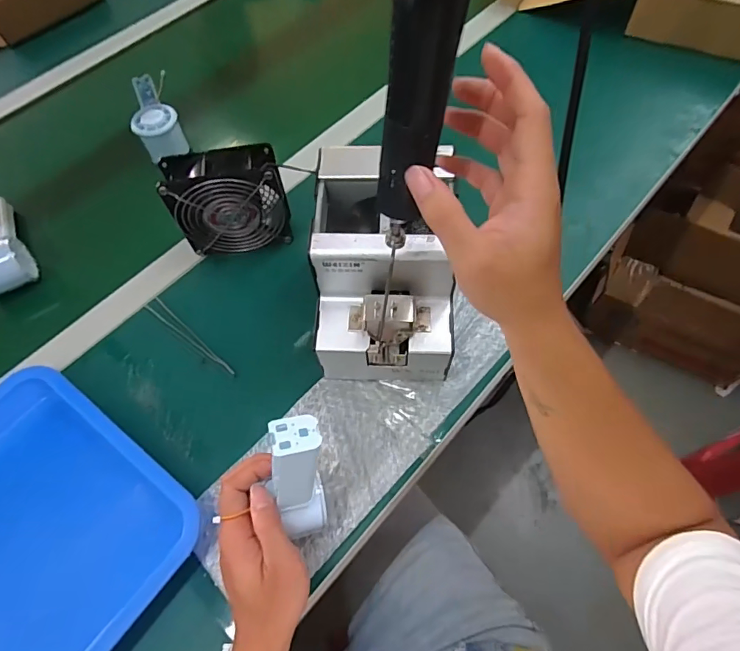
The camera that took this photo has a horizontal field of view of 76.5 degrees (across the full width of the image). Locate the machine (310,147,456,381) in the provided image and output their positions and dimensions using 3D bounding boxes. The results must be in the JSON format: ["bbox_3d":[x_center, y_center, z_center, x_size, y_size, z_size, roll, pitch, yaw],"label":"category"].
[{"bbox_3d":[0.015,-0.045,0.449,0.122,0.149,0.165,0,62,3],"label":"machine"}]

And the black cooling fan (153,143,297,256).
[{"bbox_3d":[-0.153,-0.133,0.520,0.118,0.117,0.047,-9,62,-2],"label":"black cooling fan"}]

